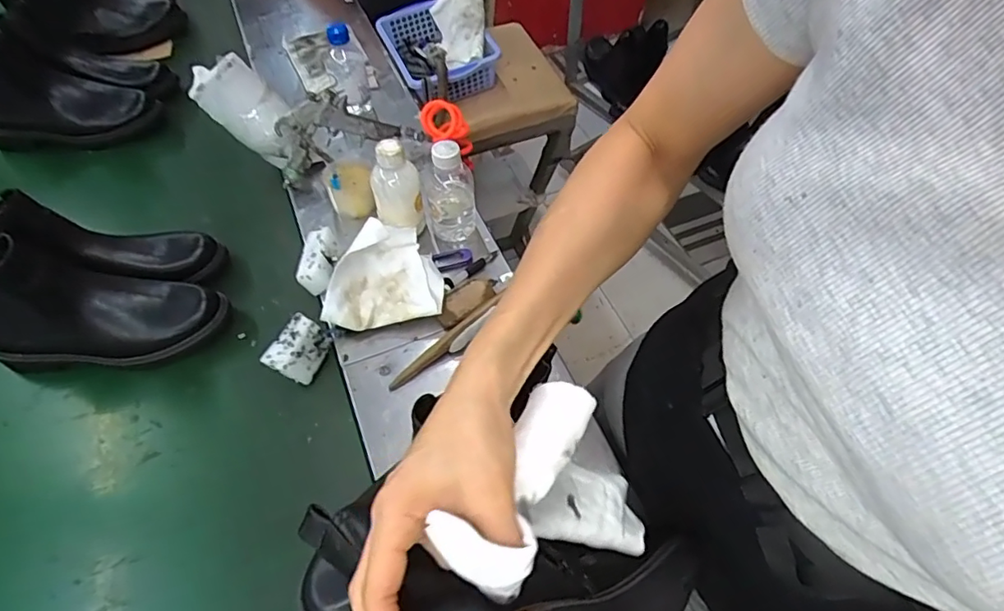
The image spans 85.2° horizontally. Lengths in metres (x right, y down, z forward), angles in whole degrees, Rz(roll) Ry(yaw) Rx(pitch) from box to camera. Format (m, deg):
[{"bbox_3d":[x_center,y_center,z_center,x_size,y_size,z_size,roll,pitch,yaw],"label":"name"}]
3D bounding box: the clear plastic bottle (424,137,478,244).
[{"bbox_3d":[-0.062,-0.135,0.666,0.060,0.135,0.051,-9,56,-5],"label":"clear plastic bottle"}]

